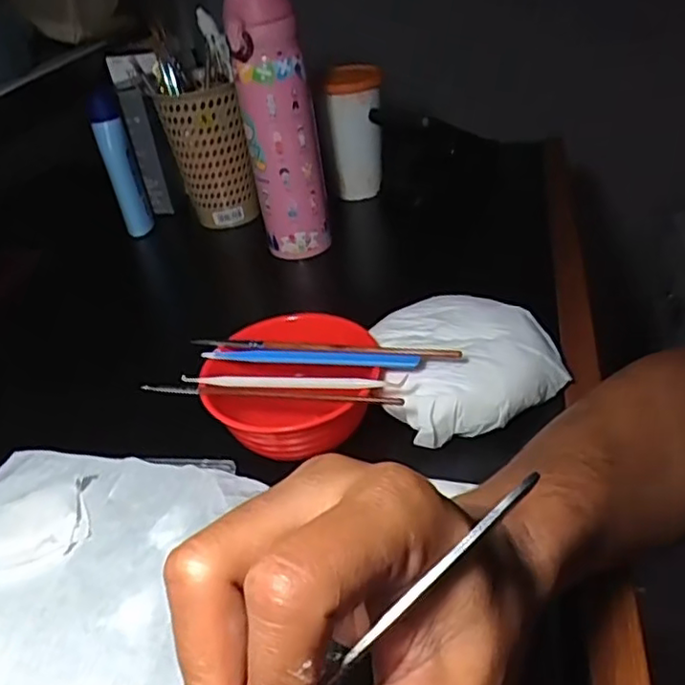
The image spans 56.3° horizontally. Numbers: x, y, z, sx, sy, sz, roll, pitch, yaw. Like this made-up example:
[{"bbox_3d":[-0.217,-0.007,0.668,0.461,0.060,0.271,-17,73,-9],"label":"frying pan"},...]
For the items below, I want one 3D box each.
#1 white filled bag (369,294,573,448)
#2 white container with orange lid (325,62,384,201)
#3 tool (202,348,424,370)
[{"bbox_3d":[0.083,0.009,0.421,0.120,0.033,0.109,-8,38,-2],"label":"white filled bag"},{"bbox_3d":[0.016,-0.218,0.671,0.057,0.127,0.053,1,39,9],"label":"white container with orange lid"},{"bbox_3d":[-0.021,0.008,0.395,0.136,0.007,0.011,2,37,14],"label":"tool"}]

